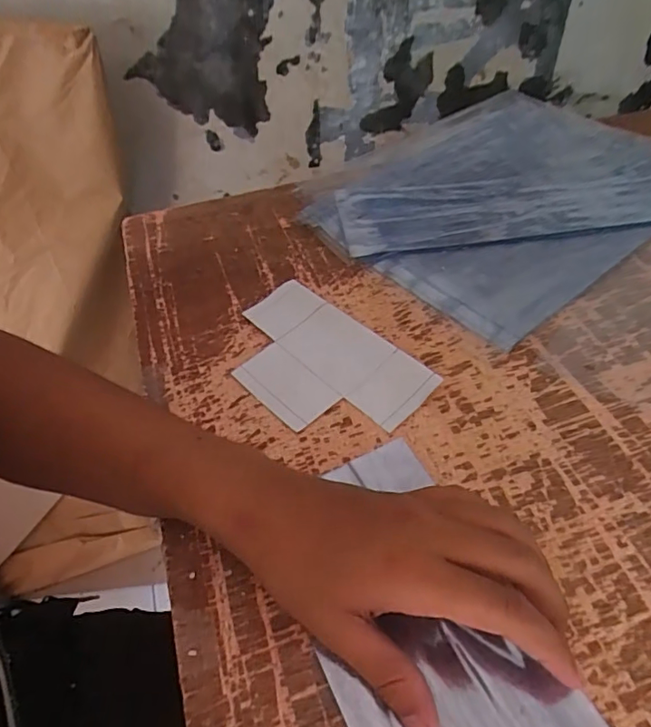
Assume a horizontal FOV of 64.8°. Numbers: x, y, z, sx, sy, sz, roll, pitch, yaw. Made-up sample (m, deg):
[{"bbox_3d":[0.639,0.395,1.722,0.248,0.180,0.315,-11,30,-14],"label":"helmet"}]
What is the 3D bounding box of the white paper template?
[{"bbox_3d":[-0.009,-0.002,0.398,0.102,0.008,0.168,-37,56,-27],"label":"white paper template"}]

